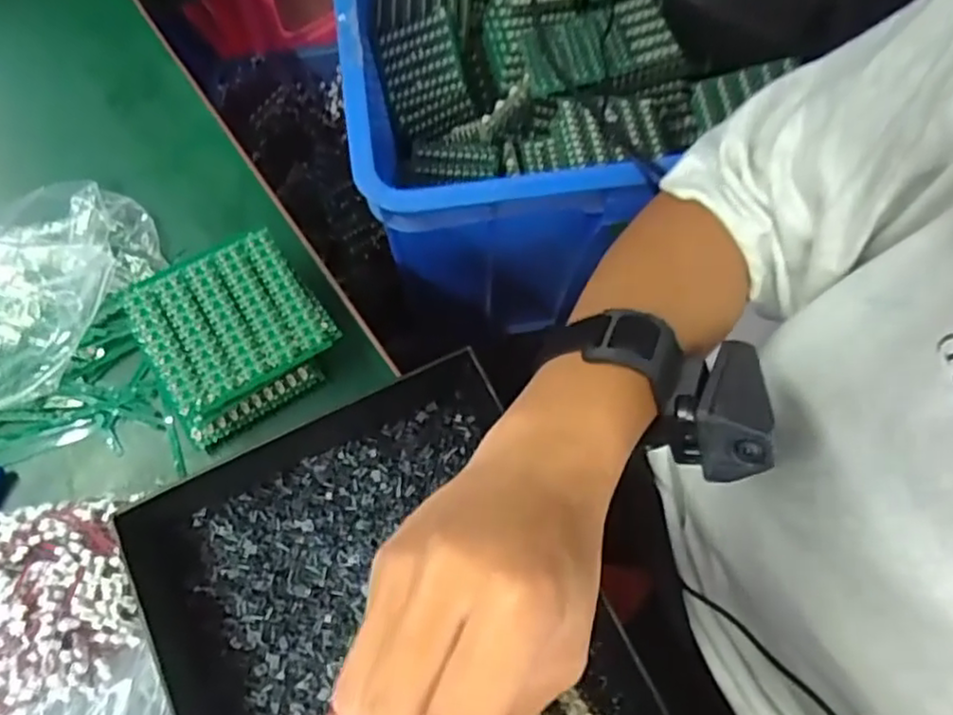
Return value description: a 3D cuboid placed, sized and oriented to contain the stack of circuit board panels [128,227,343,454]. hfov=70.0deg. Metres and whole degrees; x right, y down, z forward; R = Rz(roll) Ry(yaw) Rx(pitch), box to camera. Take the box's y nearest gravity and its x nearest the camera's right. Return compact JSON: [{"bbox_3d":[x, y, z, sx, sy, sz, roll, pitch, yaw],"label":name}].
[{"bbox_3d":[-0.138,-0.013,0.392,0.096,0.041,0.090,-32,75,-10],"label":"stack of circuit board panels"}]

